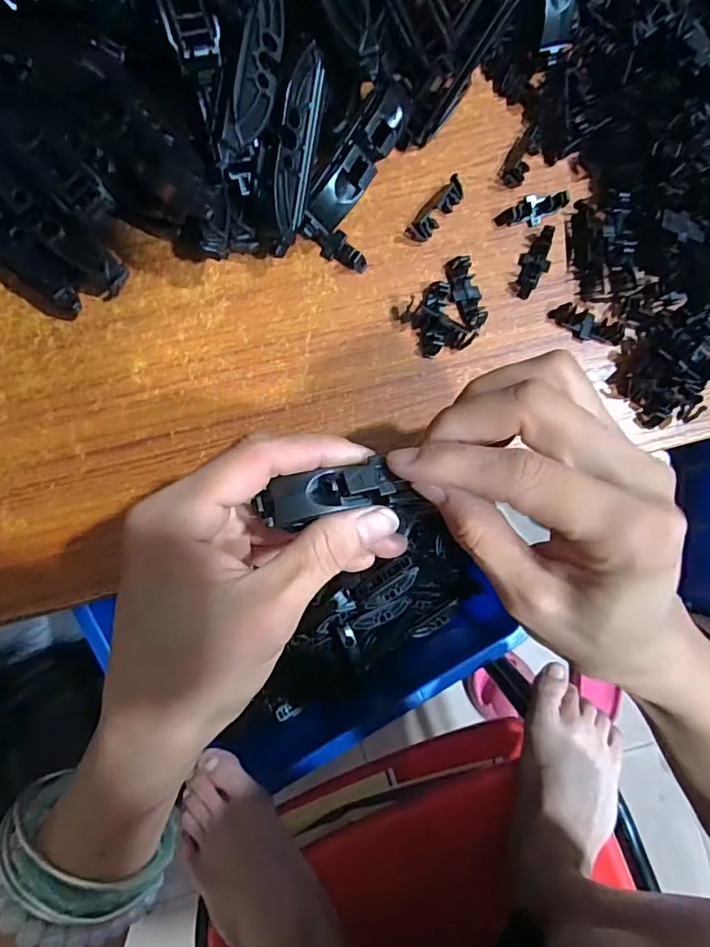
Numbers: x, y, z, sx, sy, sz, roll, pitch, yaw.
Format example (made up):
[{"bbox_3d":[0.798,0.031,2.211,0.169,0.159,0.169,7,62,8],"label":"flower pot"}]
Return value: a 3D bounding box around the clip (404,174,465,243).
[{"bbox_3d":[0.038,-0.125,0.249,0.012,0.012,0.036,39,84,-2],"label":"clip"}]

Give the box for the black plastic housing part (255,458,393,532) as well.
[{"bbox_3d":[-0.009,0.007,0.175,0.044,0.007,0.016,-16,88,-2],"label":"black plastic housing part"}]

